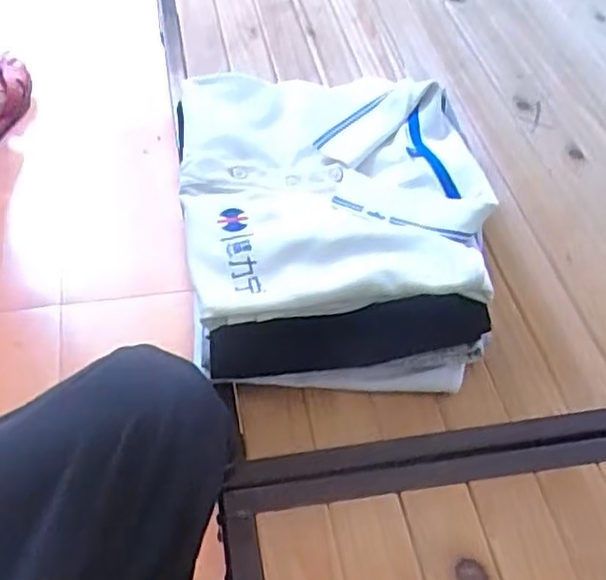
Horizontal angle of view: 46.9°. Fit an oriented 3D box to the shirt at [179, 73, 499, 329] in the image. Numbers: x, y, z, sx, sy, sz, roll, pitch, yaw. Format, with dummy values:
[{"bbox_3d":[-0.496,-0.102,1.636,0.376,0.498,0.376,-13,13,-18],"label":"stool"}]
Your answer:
[{"bbox_3d":[0.022,-0.101,0.584,0.236,0.033,0.299,-3,49,-6],"label":"shirt"}]

